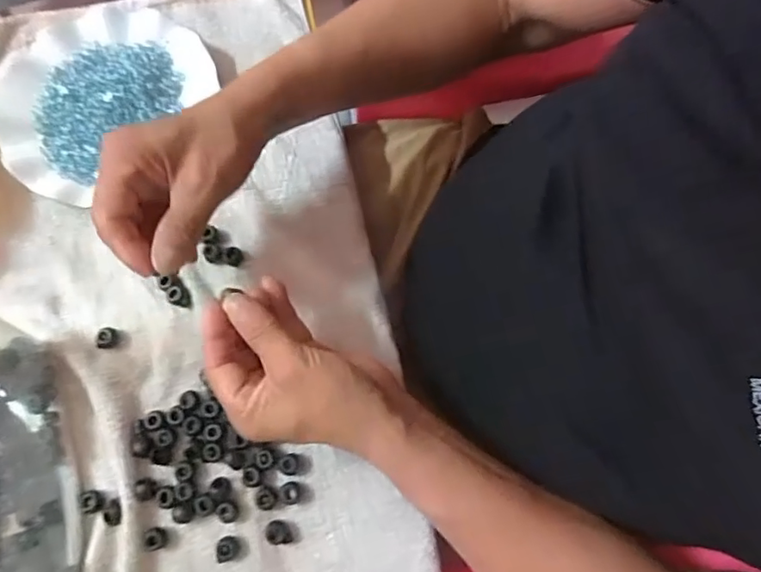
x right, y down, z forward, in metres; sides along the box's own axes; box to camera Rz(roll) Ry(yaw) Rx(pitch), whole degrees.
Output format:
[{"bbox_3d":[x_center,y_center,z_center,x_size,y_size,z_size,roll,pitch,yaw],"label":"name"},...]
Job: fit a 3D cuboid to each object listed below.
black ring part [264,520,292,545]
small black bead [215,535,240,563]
[{"bbox_3d":[-0.071,0.171,0.366,0.016,0.008,0.018,-32,76,-7],"label":"black ring part"},{"bbox_3d":[-0.106,0.181,0.366,0.017,0.008,0.015,-17,74,-3],"label":"small black bead"}]

